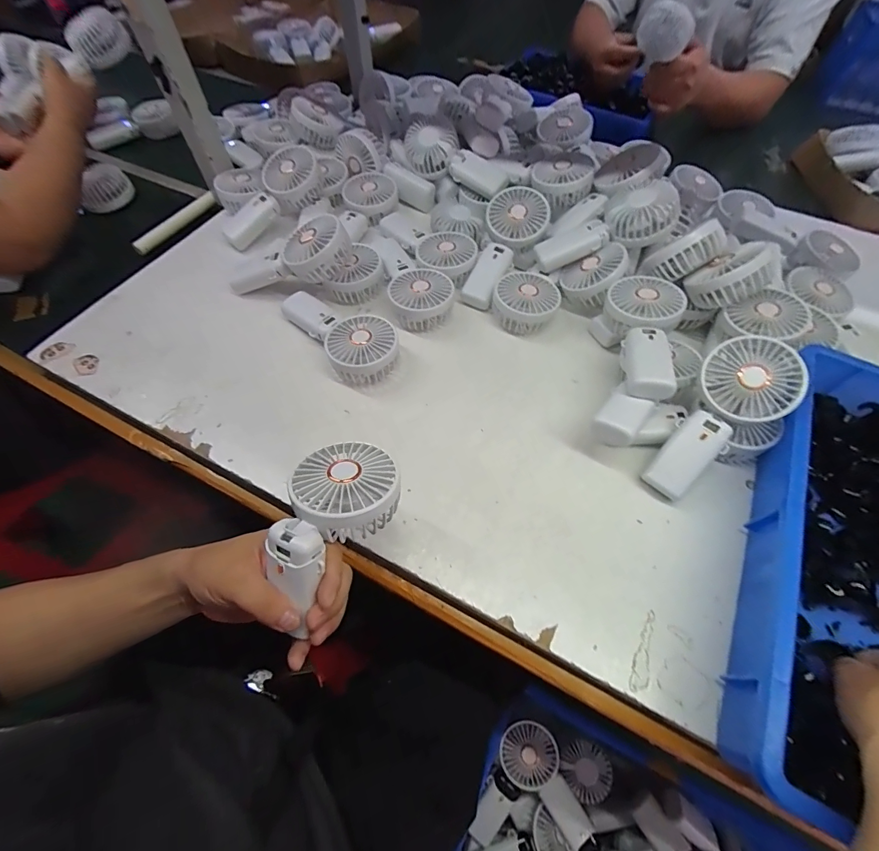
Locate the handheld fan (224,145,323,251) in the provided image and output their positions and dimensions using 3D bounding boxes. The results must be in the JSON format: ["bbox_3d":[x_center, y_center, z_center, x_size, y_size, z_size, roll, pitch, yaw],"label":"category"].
[{"bbox_3d":[-0.260,-0.351,0.626,0.181,0.049,0.087,-44,69,3],"label":"handheld fan"}]

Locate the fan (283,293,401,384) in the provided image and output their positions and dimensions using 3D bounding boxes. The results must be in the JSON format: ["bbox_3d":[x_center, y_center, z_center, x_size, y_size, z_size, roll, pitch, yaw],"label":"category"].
[{"bbox_3d":[-0.124,-0.124,0.505,0.081,0.046,0.172,-34,66,-18],"label":"fan"}]

